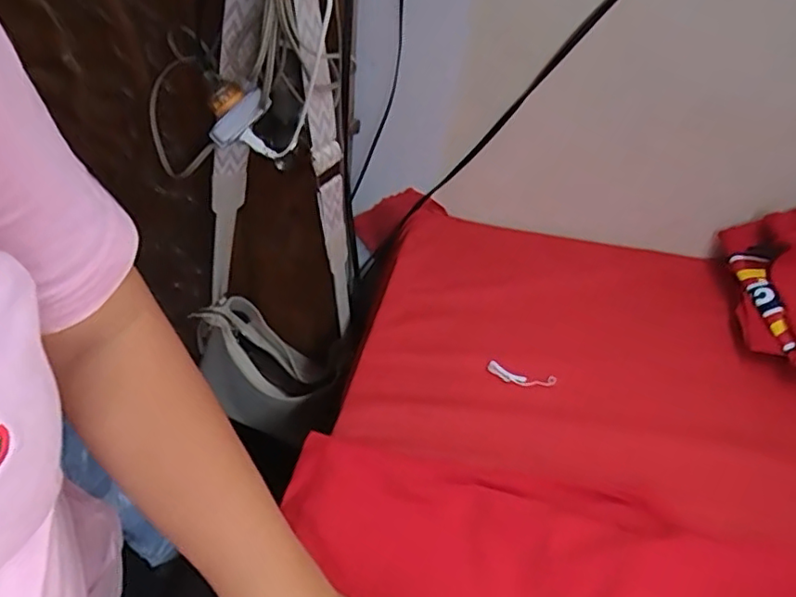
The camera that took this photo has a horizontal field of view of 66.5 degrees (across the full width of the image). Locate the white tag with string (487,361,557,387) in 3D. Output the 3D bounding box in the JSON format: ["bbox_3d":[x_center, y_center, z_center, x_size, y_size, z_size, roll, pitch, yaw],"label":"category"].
[{"bbox_3d":[0.127,0.082,0.632,0.070,0.009,0.016,14,45,13],"label":"white tag with string"}]

